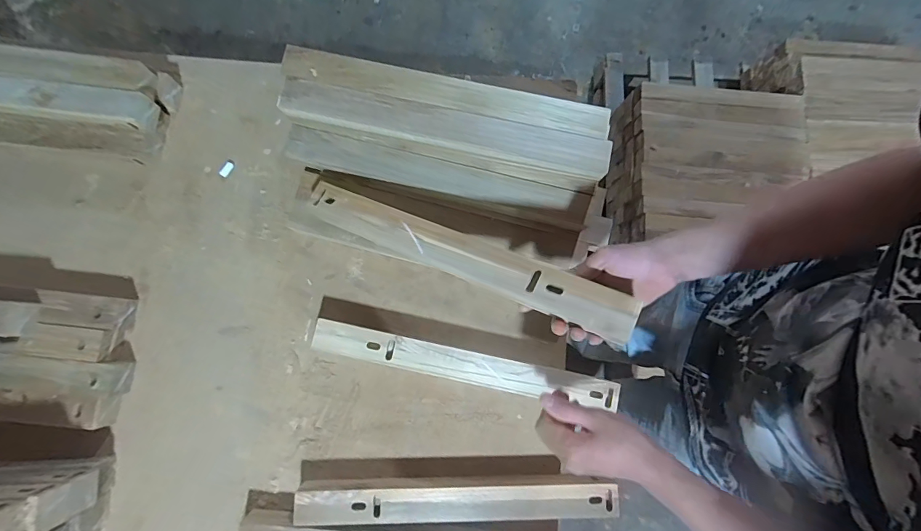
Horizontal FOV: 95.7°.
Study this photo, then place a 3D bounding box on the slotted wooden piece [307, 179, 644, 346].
[{"bbox_3d":[-0.011,-0.018,0.517,0.442,0.022,0.051,23,77,22],"label":"slotted wooden piece"}]

